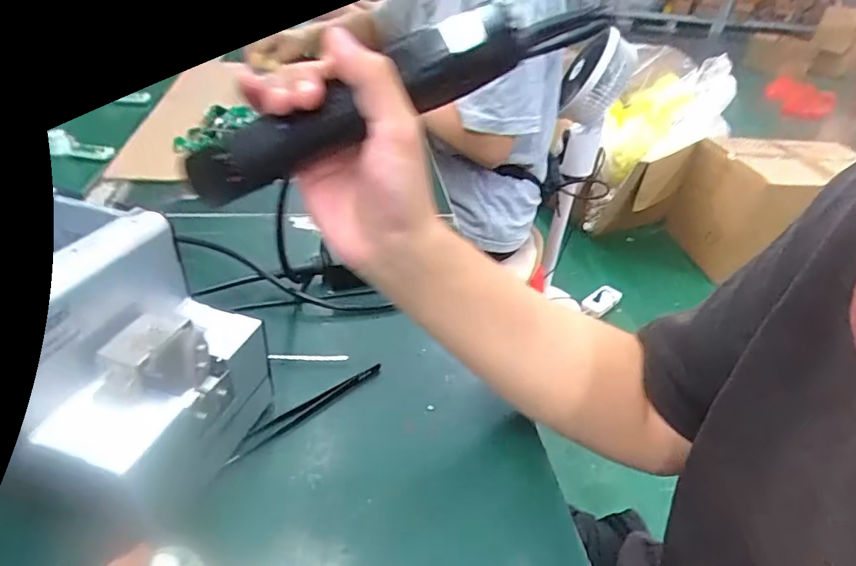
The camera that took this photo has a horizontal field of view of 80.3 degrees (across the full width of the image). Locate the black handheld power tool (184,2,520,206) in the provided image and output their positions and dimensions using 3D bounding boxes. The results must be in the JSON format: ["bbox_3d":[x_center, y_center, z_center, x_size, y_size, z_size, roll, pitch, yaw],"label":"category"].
[{"bbox_3d":[-0.036,-0.103,0.284,0.177,0.036,0.046,-23,37,8],"label":"black handheld power tool"}]

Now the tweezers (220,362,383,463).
[{"bbox_3d":[-0.087,0.091,0.375,0.127,0.006,0.017,-25,47,-36],"label":"tweezers"}]

